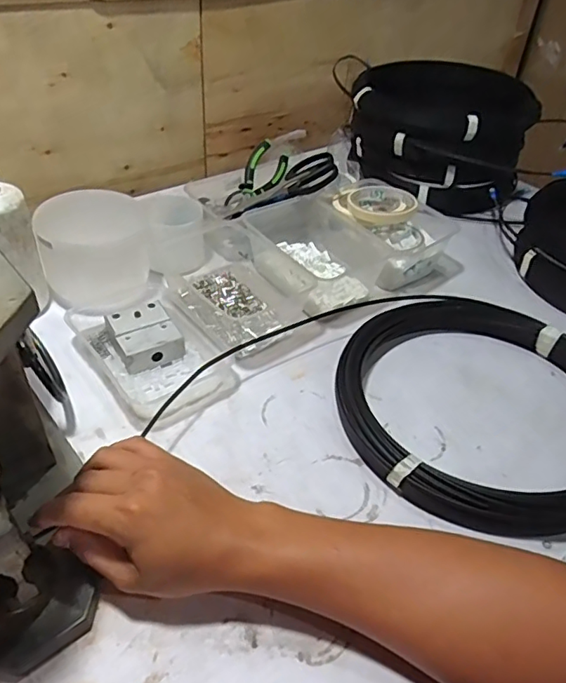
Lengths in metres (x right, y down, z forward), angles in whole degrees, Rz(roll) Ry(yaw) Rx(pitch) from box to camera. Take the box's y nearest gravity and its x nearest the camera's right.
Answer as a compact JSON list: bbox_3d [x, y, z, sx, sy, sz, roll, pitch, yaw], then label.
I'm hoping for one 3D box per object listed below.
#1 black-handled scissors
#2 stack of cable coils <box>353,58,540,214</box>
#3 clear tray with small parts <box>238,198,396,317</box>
[{"bbox_3d":[-0.004,-0.214,0.752,0.165,0.022,0.078,-25,38,14],"label":"black-handled scissors"},{"bbox_3d":[0.246,-0.335,0.874,0.254,0.168,0.229,30,46,28],"label":"stack of cable coils"},{"bbox_3d":[0.030,-0.121,0.697,0.136,0.069,0.194,-22,46,-29],"label":"clear tray with small parts"}]

